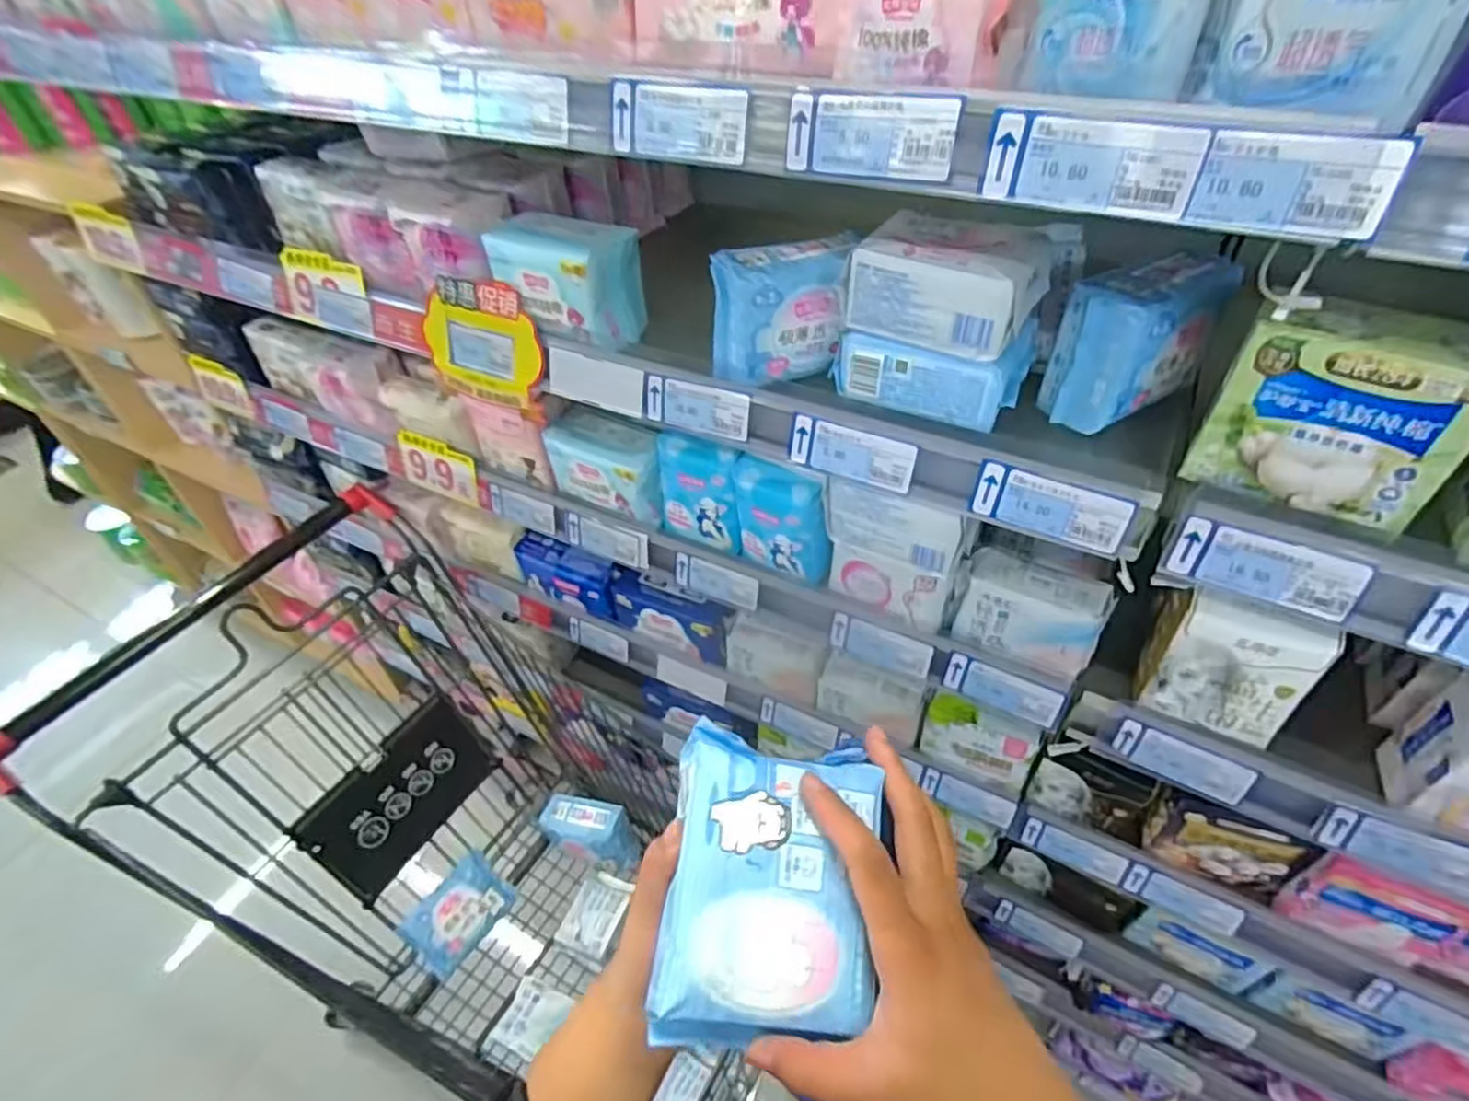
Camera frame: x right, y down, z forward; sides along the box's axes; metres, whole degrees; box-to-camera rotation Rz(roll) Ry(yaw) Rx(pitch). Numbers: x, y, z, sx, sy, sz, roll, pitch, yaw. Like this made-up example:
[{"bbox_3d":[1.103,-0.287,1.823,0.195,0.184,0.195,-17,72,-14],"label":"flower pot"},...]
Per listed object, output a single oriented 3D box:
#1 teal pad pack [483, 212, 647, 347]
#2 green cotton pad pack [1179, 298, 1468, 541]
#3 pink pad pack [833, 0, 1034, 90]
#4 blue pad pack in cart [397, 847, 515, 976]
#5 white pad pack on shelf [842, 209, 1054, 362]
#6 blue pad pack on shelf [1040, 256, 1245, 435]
[{"bbox_3d":[-0.141,-0.233,0.600,0.123,0.078,0.073,21,49,22],"label":"teal pad pack"},{"bbox_3d":[0.345,-0.081,0.407,0.113,0.106,0.058,22,50,23],"label":"green cotton pad pack"},{"bbox_3d":[0.101,-0.273,0.356,0.092,0.058,0.051,9,46,11],"label":"pink pad pack"},{"bbox_3d":[-0.382,0.496,0.971,0.086,0.089,0.128,27,52,27],"label":"blue pad pack in cart"},{"bbox_3d":[0.138,-0.174,0.457,0.109,0.057,0.070,24,50,24],"label":"white pad pack on shelf"},{"bbox_3d":[0.279,-0.145,0.489,0.111,0.088,0.061,-28,50,-23],"label":"blue pad pack on shelf"}]

